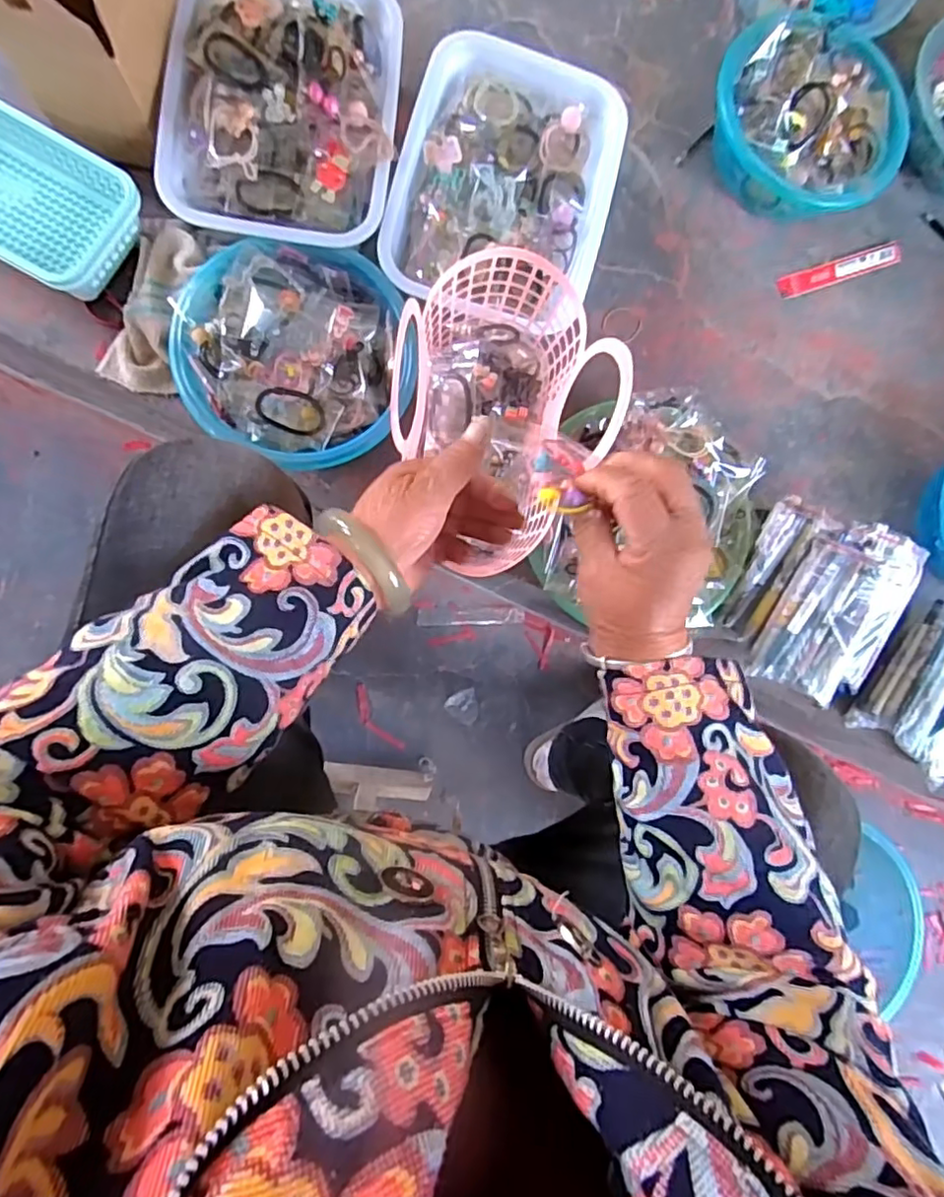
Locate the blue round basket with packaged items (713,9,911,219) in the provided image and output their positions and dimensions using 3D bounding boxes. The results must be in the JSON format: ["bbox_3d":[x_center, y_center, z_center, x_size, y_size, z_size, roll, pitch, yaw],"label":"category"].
[{"bbox_3d":[0.377,-0.536,0.692,0.218,0.094,0.188,-4,89,-9],"label":"blue round basket with packaged items"}]

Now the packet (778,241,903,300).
[{"bbox_3d":[0.451,-0.402,0.741,0.181,0.008,0.029,-22,91,-9],"label":"packet"}]

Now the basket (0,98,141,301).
[{"bbox_3d":[-0.453,-0.405,0.590,0.250,0.055,0.141,29,84,-7],"label":"basket"}]

